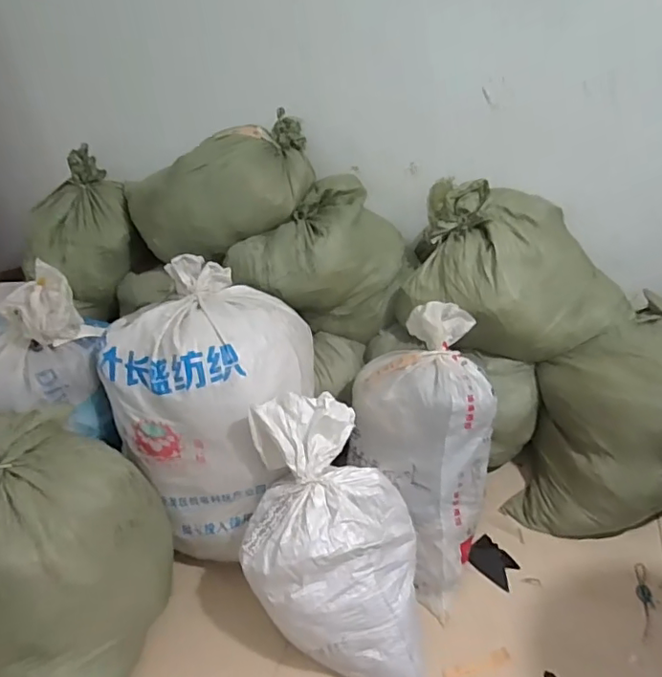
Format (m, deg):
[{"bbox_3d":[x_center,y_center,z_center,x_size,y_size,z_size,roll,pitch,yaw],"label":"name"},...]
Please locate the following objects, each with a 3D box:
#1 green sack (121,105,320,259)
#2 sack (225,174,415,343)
[{"bbox_3d":[-0.334,-0.460,1.623,0.520,0.284,0.384,-17,32,-15],"label":"green sack"},{"bbox_3d":[-0.027,-0.211,1.586,0.512,0.377,0.258,-15,32,-11],"label":"sack"}]

